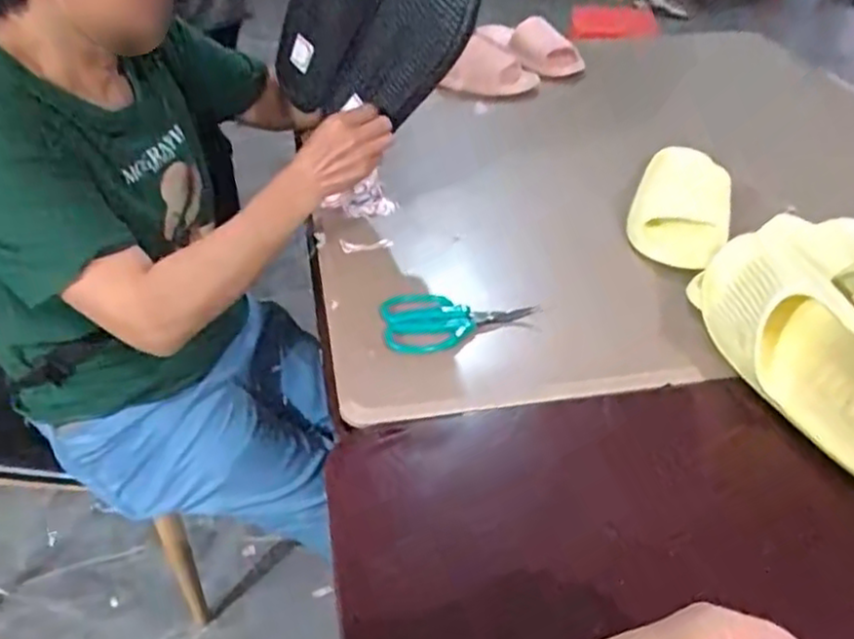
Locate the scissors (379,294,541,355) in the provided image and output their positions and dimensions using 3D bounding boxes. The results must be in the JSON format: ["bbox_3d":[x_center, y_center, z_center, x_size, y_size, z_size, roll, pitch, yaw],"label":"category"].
[{"bbox_3d":[0.029,-0.004,0.690,0.150,0.017,0.069,-11,40,-14],"label":"scissors"}]

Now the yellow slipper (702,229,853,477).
[{"bbox_3d":[0.315,0.028,0.587,0.073,0.106,0.267,-11,40,-14],"label":"yellow slipper"}]

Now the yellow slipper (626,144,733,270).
[{"bbox_3d":[0.309,-0.151,0.846,0.111,0.058,0.258,14,41,16],"label":"yellow slipper"}]

